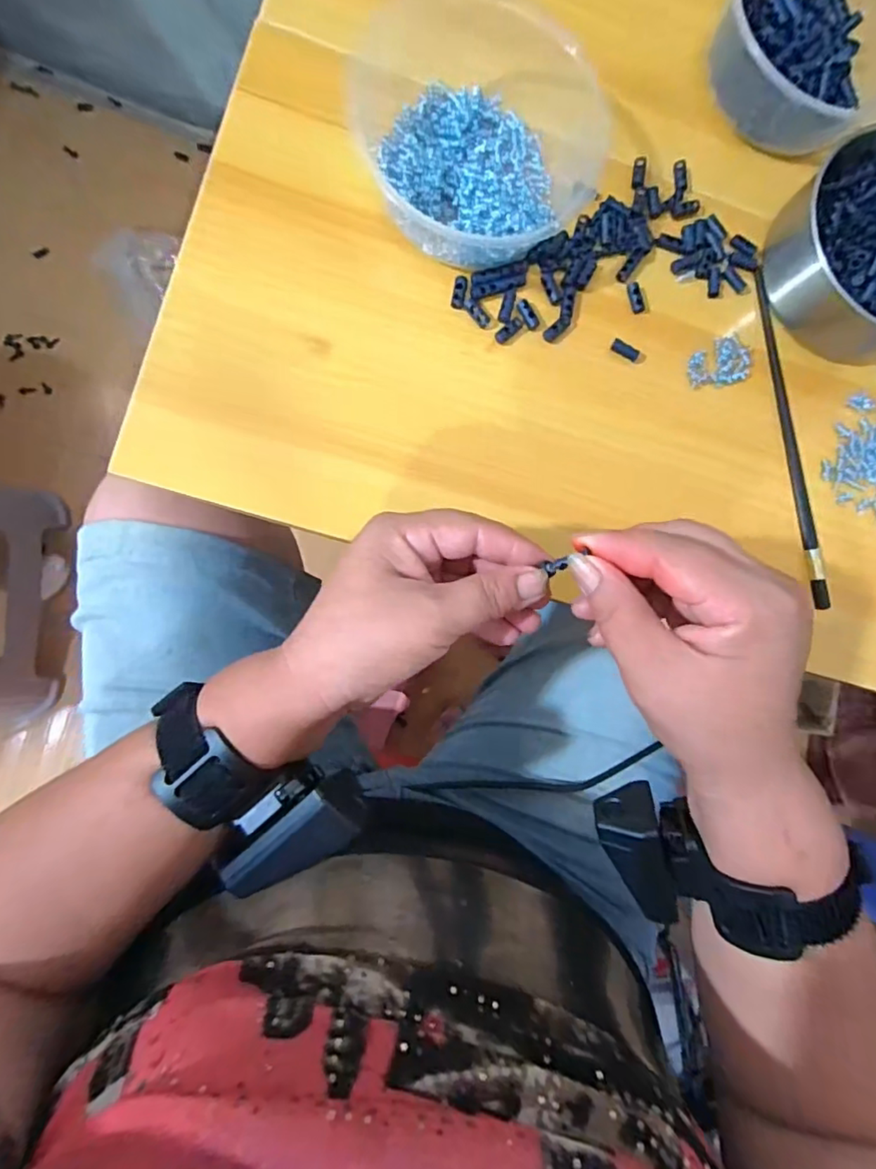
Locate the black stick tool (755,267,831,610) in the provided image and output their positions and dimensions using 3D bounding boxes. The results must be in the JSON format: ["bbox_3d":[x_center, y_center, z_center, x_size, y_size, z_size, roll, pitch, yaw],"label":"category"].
[{"bbox_3d":[0.238,-0.098,0.373,0.010,0.008,0.228,-9,88,-9],"label":"black stick tool"}]

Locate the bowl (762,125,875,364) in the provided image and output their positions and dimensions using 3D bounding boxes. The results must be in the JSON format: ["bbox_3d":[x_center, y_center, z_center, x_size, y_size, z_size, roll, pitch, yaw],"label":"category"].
[{"bbox_3d":[0.287,-0.217,0.360,0.123,0.051,0.129,0,89,-6],"label":"bowl"}]

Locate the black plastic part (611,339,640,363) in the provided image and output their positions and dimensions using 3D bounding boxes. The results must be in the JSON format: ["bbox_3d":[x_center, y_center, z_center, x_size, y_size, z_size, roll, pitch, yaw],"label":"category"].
[{"bbox_3d":[0.121,-0.151,0.361,0.019,0.005,0.007,28,83,-6],"label":"black plastic part"}]

